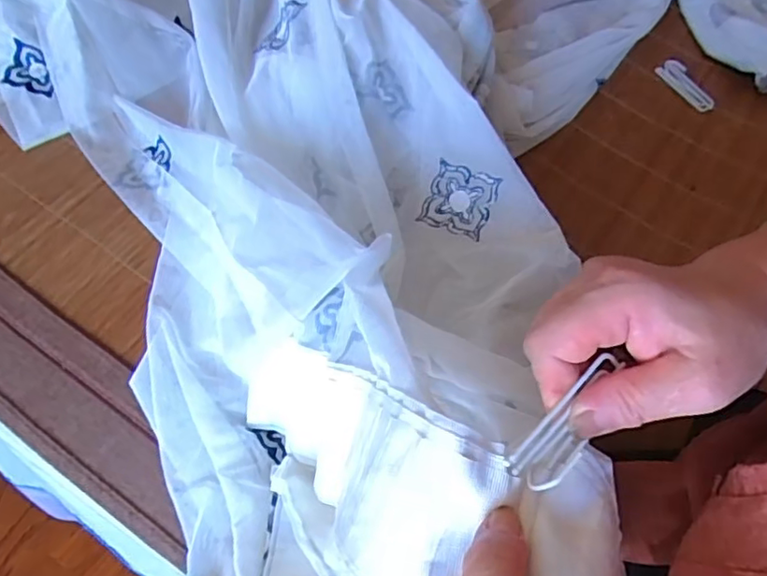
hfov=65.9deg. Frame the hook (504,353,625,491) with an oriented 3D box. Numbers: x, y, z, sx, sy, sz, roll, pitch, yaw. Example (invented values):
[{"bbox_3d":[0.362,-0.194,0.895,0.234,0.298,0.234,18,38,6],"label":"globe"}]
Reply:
[{"bbox_3d":[0.077,0.054,0.242,0.022,0.015,0.067,38,72,16],"label":"hook"}]

